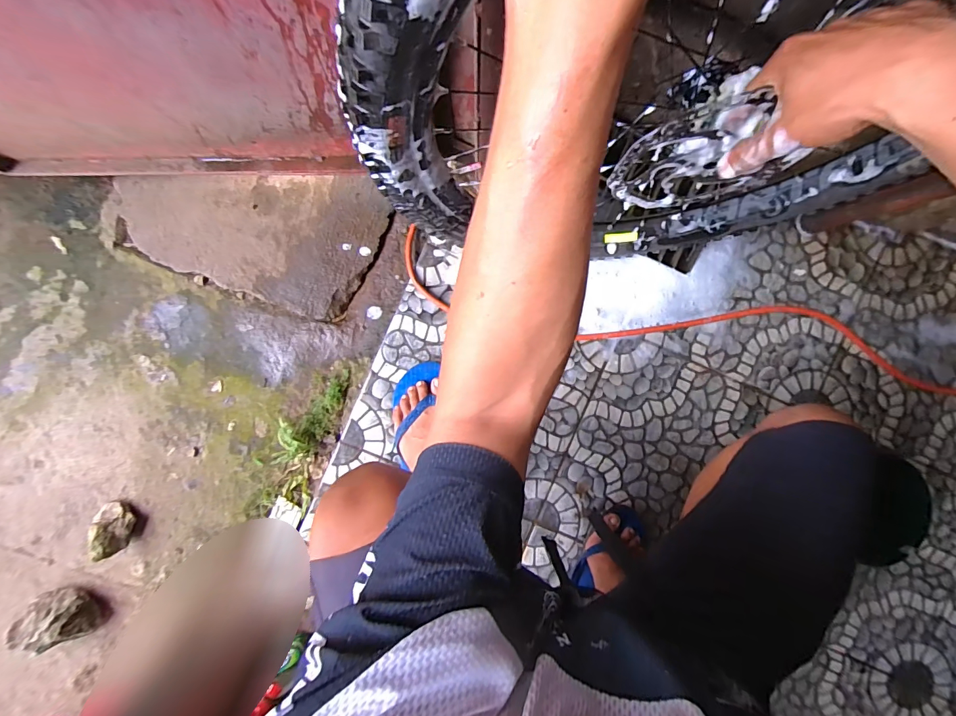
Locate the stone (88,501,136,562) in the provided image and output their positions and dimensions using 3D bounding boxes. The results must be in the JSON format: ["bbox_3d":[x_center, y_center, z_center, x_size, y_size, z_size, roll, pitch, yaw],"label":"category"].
[{"bbox_3d":[-0.667,0.314,0.741,0.055,0.065,0.093,-6,91,0],"label":"stone"}]

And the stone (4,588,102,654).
[{"bbox_3d":[-0.771,0.479,0.734,0.126,0.082,0.100,-30,91,0],"label":"stone"}]

